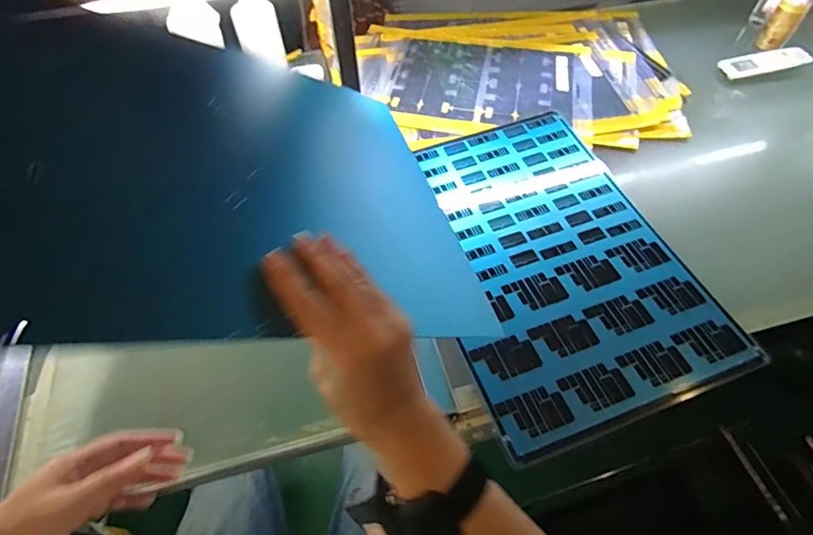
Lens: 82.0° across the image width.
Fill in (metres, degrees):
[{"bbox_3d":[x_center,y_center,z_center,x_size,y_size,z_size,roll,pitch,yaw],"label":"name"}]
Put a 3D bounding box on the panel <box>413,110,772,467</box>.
[{"bbox_3d":[0.204,-0.026,0.679,0.345,0.010,0.503,-17,58,-9],"label":"panel"}]

